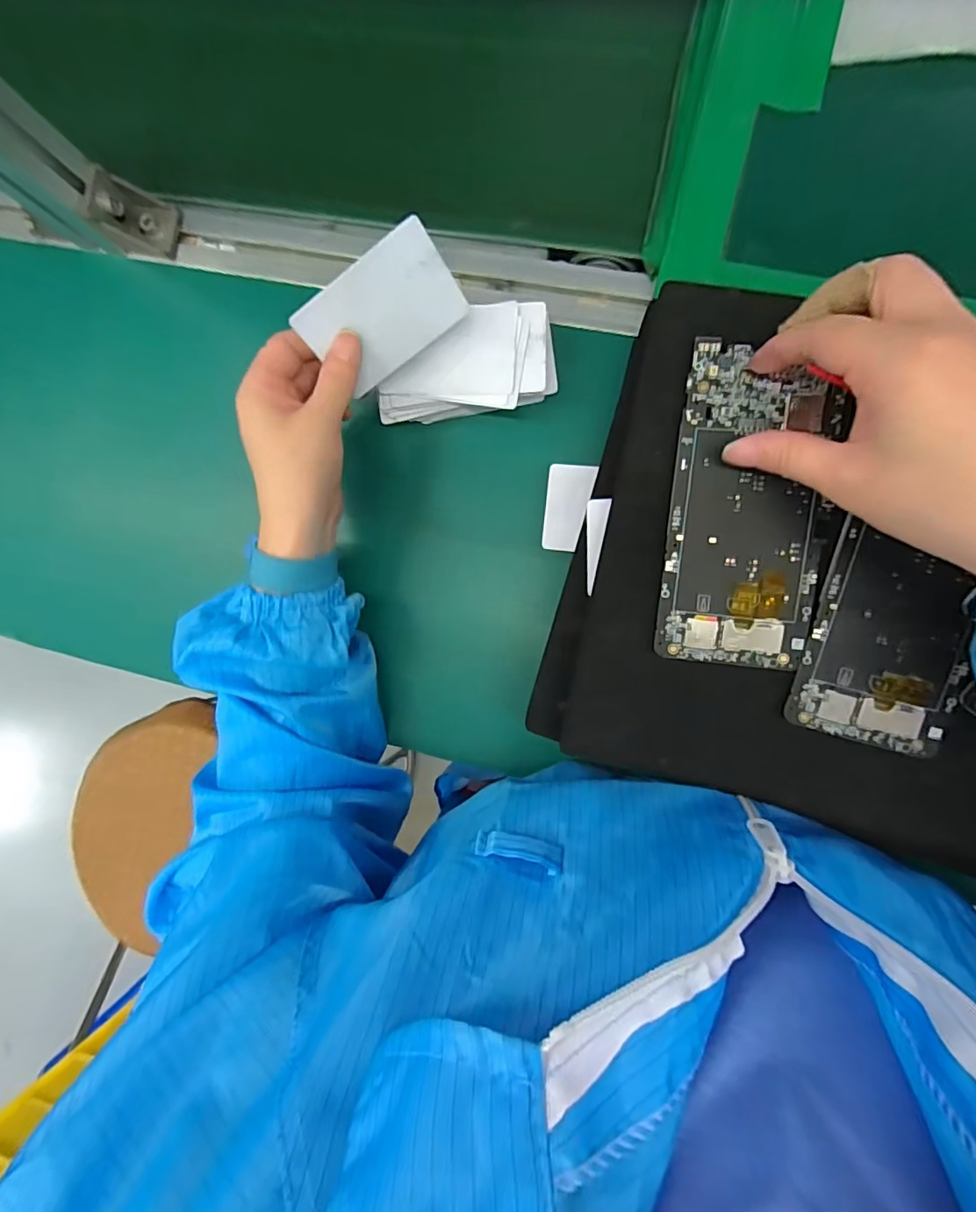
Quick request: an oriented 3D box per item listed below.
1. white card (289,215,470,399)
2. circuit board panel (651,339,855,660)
[{"bbox_3d":[-0.057,-0.161,0.297,0.082,0.055,0.005,-31,45,14],"label":"white card"},{"bbox_3d":[0.126,-0.048,0.265,0.073,0.005,0.154,1,96,8],"label":"circuit board panel"}]

